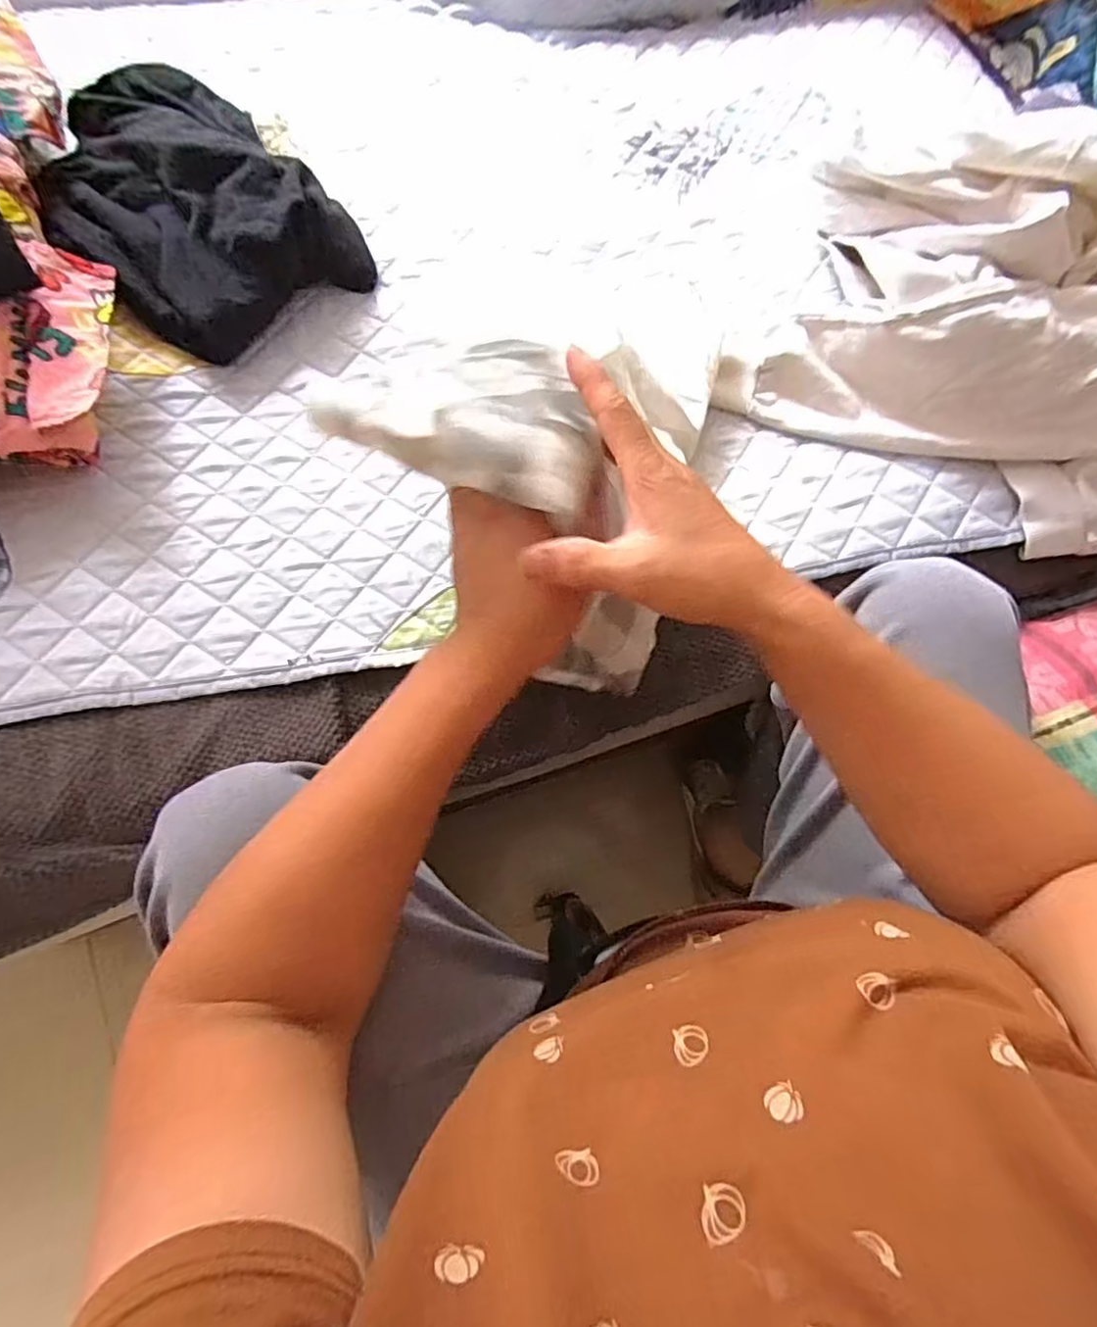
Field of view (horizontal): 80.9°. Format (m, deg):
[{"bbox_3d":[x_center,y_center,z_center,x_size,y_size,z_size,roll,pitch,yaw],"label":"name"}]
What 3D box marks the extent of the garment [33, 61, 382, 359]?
[{"bbox_3d":[-0.341,-0.433,0.595,0.215,0.066,0.328,-38,76,-12],"label":"garment"}]

